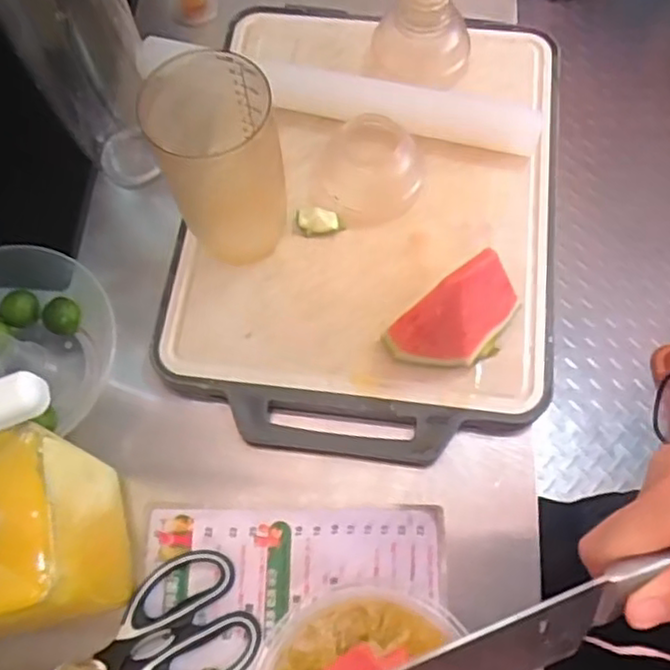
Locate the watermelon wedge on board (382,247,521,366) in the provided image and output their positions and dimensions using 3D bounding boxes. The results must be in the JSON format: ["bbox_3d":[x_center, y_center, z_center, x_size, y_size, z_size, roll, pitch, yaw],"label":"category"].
[{"bbox_3d":[0.090,-0.015,0.476,0.095,0.107,0.041,-20,70,-7],"label":"watermelon wedge on board"}]

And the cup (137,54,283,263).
[{"bbox_3d":[-0.083,-0.123,0.499,0.085,0.136,0.081,0,69,0],"label":"cup"}]

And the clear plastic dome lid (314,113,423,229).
[{"bbox_3d":[0.028,-0.137,0.561,0.087,0.057,0.083,0,69,0],"label":"clear plastic dome lid"}]

